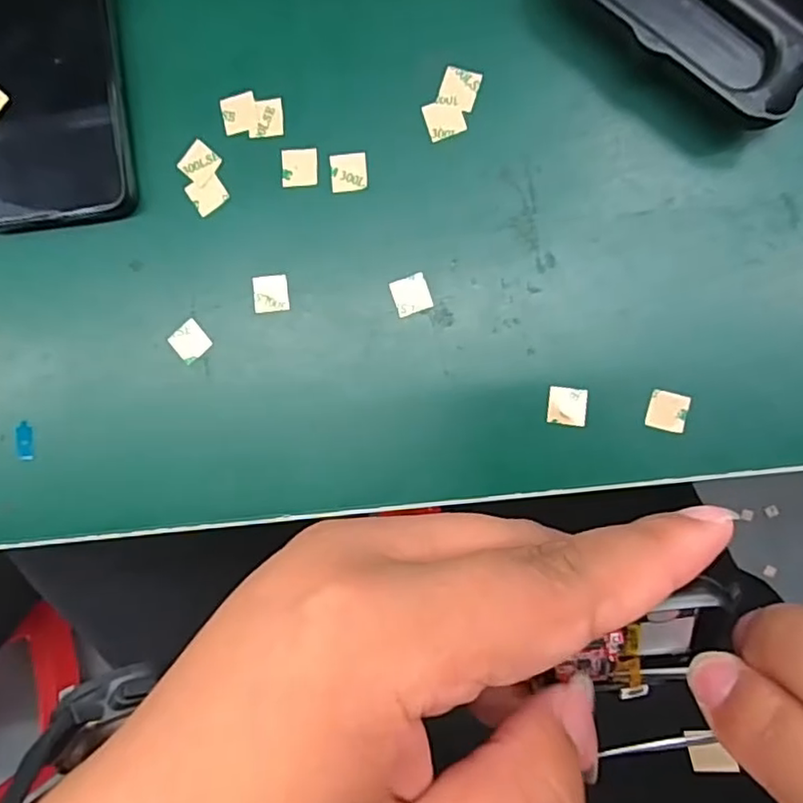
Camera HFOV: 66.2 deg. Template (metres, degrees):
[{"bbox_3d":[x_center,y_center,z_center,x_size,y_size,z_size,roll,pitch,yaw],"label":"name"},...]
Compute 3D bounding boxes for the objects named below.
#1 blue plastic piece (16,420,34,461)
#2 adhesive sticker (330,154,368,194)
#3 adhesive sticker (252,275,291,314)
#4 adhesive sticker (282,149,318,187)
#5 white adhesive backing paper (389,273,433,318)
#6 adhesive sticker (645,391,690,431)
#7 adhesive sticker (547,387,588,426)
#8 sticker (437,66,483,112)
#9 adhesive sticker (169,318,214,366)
[{"bbox_3d":[-0.174,0.018,0.284,0.007,0.004,0.018,-3,93,6],"label":"blue plastic piece"},{"bbox_3d":[-0.022,-0.098,0.263,0.016,0.004,0.016,-3,93,5],"label":"adhesive sticker"},{"bbox_3d":[-0.057,-0.047,0.269,0.016,0.004,0.016,-4,95,3],"label":"adhesive sticker"},{"bbox_3d":[-0.044,-0.101,0.265,0.016,0.004,0.016,-2,92,5],"label":"adhesive sticker"},{"bbox_3d":[0.004,-0.045,0.261,0.015,0.004,0.015,-18,91,7],"label":"white adhesive backing paper"},{"bbox_3d":[0.109,0.004,0.251,0.015,0.004,0.015,14,95,5],"label":"adhesive sticker"},{"bbox_3d":[0.069,0.002,0.255,0.016,0.004,0.015,4,94,6],"label":"adhesive sticker"},{"bbox_3d":[0.024,-0.130,0.256,0.015,0.004,0.016,17,97,6],"label":"sticker"},{"bbox_3d":[-0.094,-0.027,0.274,0.015,0.004,0.016,-39,86,-1],"label":"adhesive sticker"}]

